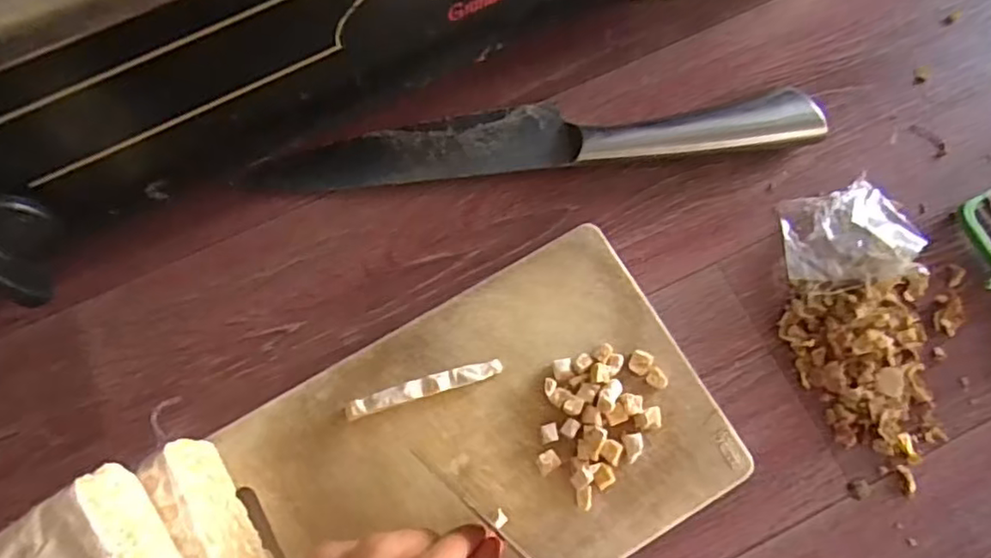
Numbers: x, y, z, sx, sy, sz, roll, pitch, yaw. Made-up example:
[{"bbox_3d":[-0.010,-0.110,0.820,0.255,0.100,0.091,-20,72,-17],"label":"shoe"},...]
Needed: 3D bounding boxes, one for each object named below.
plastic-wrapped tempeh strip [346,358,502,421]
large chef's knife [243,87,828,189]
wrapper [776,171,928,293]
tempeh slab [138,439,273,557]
[{"bbox_3d":[-0.035,0.054,0.308,0.077,0.009,0.010,-16,74,-4],"label":"plastic-wrapped tempeh strip"},{"bbox_3d":[0.018,-0.082,0.347,0.302,0.026,0.040,-3,74,0],"label":"large chef's knife"},{"bbox_3d":[0.188,-0.023,0.330,0.070,0.015,0.055,-11,74,-2],"label":"wrapper"},{"bbox_3d":[-0.124,0.109,0.278,0.016,0.043,0.079,-34,76,-8],"label":"tempeh slab"}]

